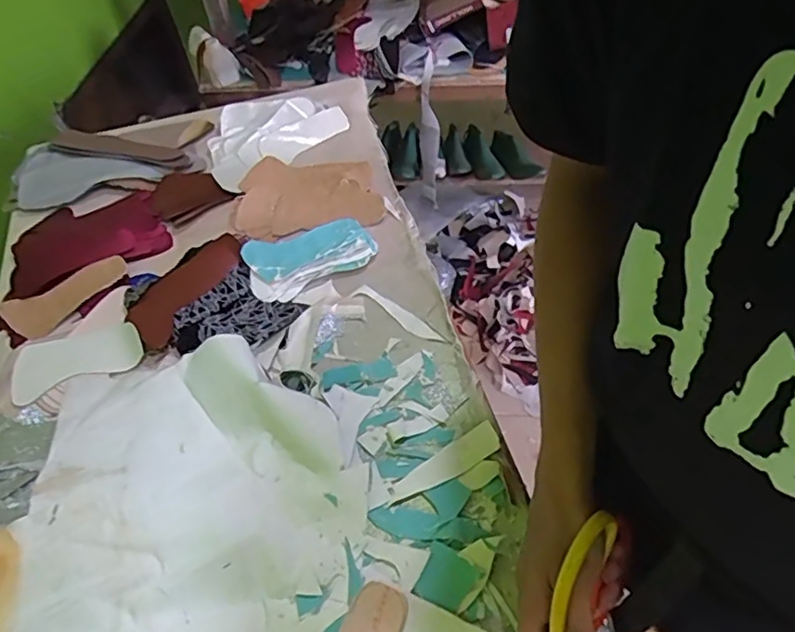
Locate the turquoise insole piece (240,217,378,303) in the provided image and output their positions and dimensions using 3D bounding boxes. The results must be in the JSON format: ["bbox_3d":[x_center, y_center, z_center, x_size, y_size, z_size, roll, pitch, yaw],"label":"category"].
[{"bbox_3d":[-0.119,-0.083,0.828,0.178,0.028,0.091,-19,53,-11],"label":"turquoise insole piece"}]

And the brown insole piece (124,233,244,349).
[{"bbox_3d":[-0.288,-0.041,0.807,0.066,0.012,0.189,31,61,7],"label":"brown insole piece"}]

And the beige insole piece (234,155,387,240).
[{"bbox_3d":[-0.137,-0.185,0.902,0.215,0.024,0.125,-7,75,-8],"label":"beige insole piece"}]

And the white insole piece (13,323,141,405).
[{"bbox_3d":[-0.403,0.050,0.749,0.153,0.024,0.074,-22,54,-13],"label":"white insole piece"}]

